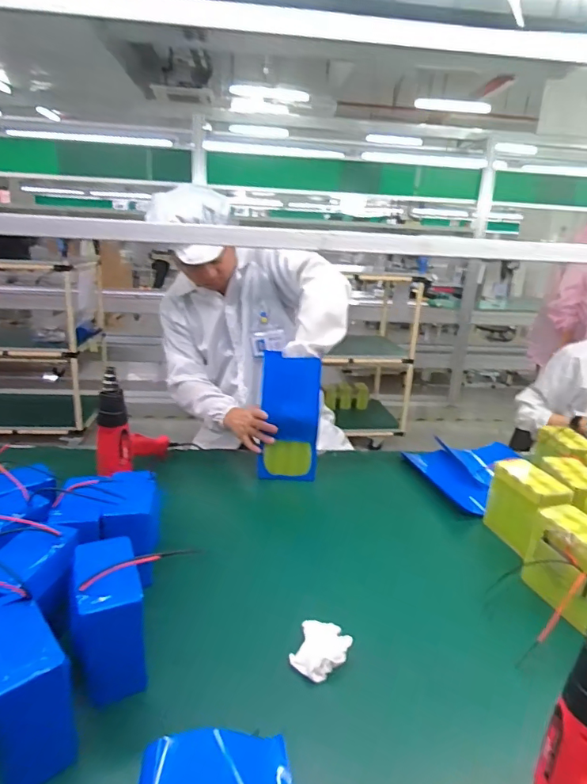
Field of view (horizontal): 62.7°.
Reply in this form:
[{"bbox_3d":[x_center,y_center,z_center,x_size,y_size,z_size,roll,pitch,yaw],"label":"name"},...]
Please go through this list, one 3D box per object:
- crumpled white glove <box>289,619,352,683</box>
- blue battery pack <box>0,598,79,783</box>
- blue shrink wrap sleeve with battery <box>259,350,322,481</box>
[{"bbox_3d":[0.037,0.366,0.681,0.073,0.030,0.078,12,20,23],"label":"crumpled white glove"},{"bbox_3d":[-0.311,0.333,0.539,0.142,0.139,0.081,19,24,40],"label":"blue battery pack"},{"bbox_3d":[-0.007,0.064,1.123,0.134,0.297,0.029,2,9,-9],"label":"blue shrink wrap sleeve with battery"}]

